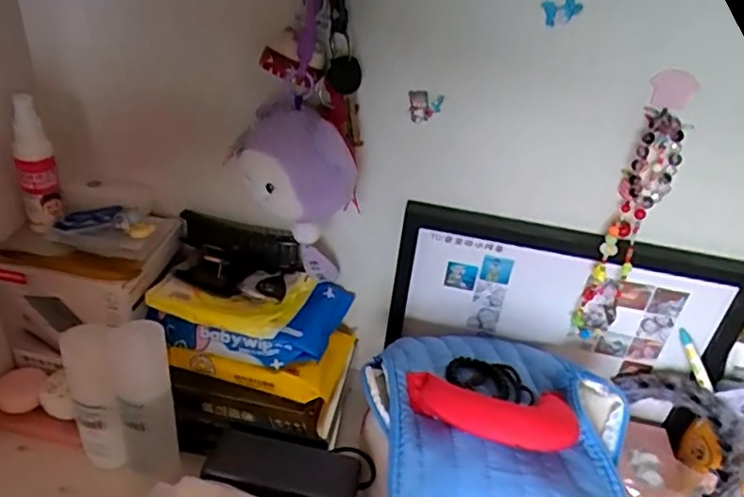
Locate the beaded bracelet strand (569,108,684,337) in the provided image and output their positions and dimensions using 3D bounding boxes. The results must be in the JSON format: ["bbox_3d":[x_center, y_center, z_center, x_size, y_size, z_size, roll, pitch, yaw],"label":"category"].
[{"bbox_3d":[0.219,-0.011,0.526,0.036,0.212,0.033,21,36,20],"label":"beaded bracelet strand"}]

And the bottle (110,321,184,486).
[{"bbox_3d":[-0.189,0.136,0.509,0.046,0.159,0.039,-7,36,-21],"label":"bottle"}]

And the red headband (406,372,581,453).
[{"bbox_3d":[0.095,0.129,0.482,0.130,0.024,0.067,5,34,-4],"label":"red headband"}]

